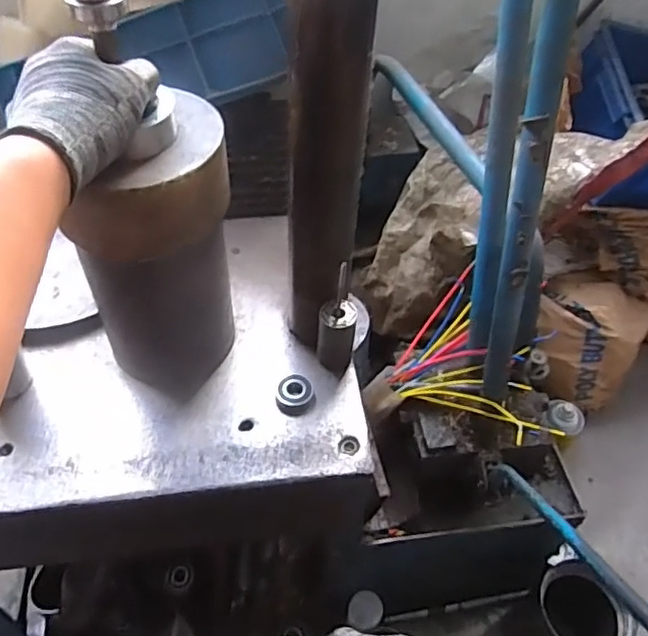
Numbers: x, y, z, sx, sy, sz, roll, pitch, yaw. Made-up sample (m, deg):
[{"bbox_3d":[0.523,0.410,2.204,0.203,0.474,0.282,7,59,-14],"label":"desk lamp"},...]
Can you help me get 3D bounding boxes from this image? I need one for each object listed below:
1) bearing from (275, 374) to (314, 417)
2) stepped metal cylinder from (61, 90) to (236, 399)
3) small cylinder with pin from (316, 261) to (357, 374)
[{"bbox_3d":[-0.029,0.076,0.623,0.039,0.016,0.044,0,49,-3],"label":"bearing"},{"bbox_3d":[-0.151,-0.055,0.573,0.130,0.254,0.132,-2,49,-6],"label":"stepped metal cylinder"},{"bbox_3d":[0.015,-0.001,0.616,0.037,0.139,0.038,9,49,4],"label":"small cylinder with pin"}]

